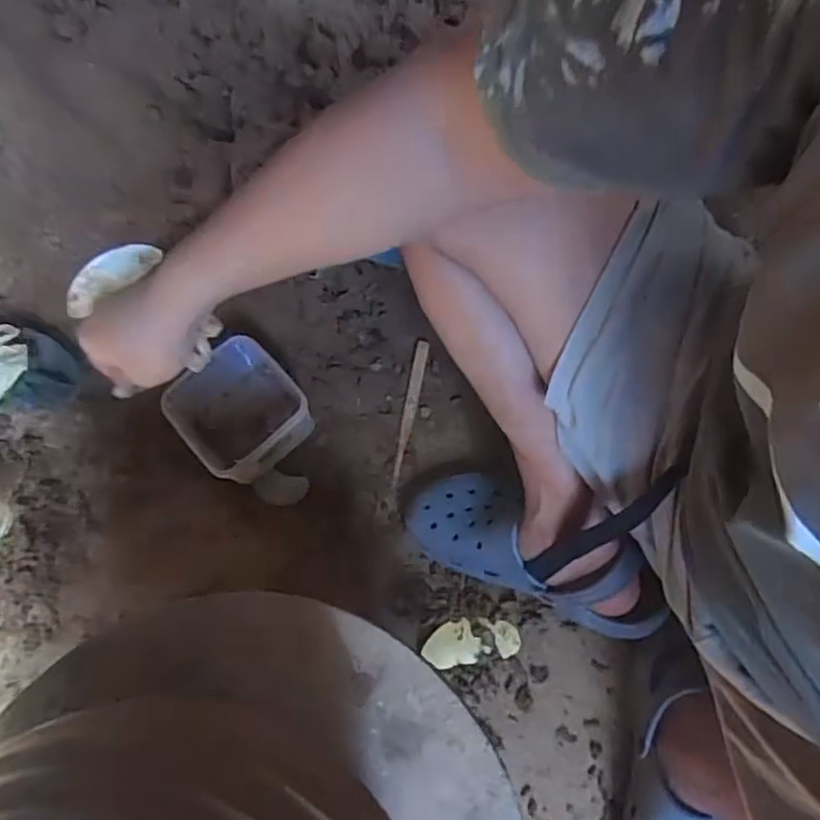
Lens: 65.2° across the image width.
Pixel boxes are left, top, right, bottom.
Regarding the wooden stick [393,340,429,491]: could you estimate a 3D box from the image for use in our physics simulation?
[{"bbox_3d":[0.000,0.001,0.795,0.017,0.011,0.184,10,72,4],"label":"wooden stick"}]

